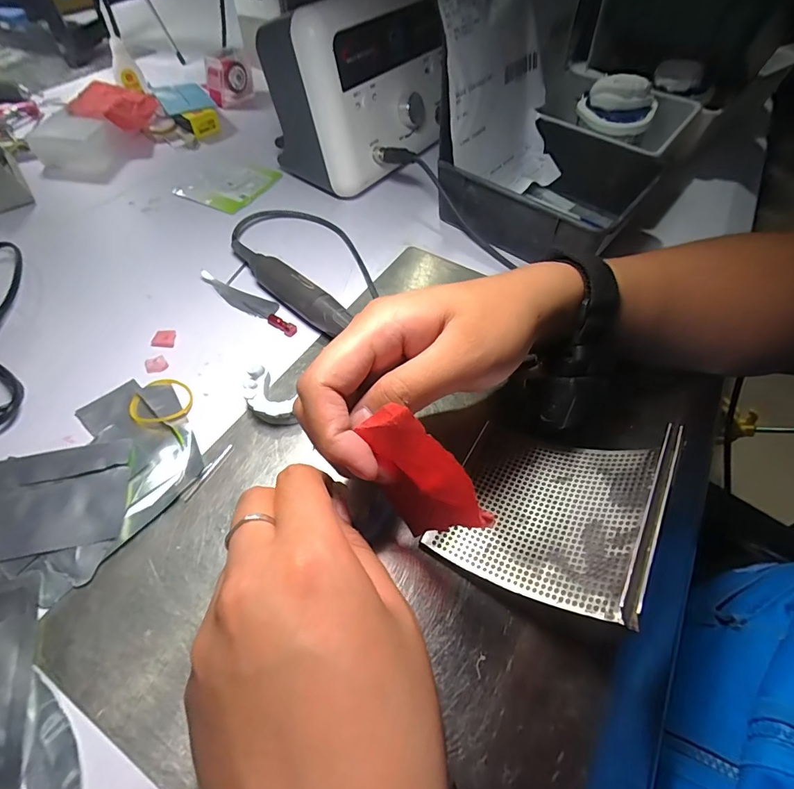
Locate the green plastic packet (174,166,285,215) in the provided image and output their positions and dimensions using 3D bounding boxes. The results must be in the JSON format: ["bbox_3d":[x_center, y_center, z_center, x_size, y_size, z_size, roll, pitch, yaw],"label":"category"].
[{"bbox_3d":[-0.187,-0.233,0.474,0.082,0.006,0.088,22,57,12],"label":"green plastic packet"}]

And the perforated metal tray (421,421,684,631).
[{"bbox_3d":[0.084,0.062,0.243,0.113,0.016,0.100,1,45,43],"label":"perforated metal tray"}]

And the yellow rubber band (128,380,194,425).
[{"bbox_3d":[-0.166,0.004,0.303,0.040,0.005,0.041,2,55,-2],"label":"yellow rubber band"}]

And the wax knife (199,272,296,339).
[{"bbox_3d":[-0.124,-0.080,0.364,0.105,0.007,0.022,30,59,17],"label":"wax knife"}]

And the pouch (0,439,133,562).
[{"bbox_3d":[-0.210,0.063,0.257,0.088,0.006,0.066,-8,56,-9],"label":"pouch"}]

